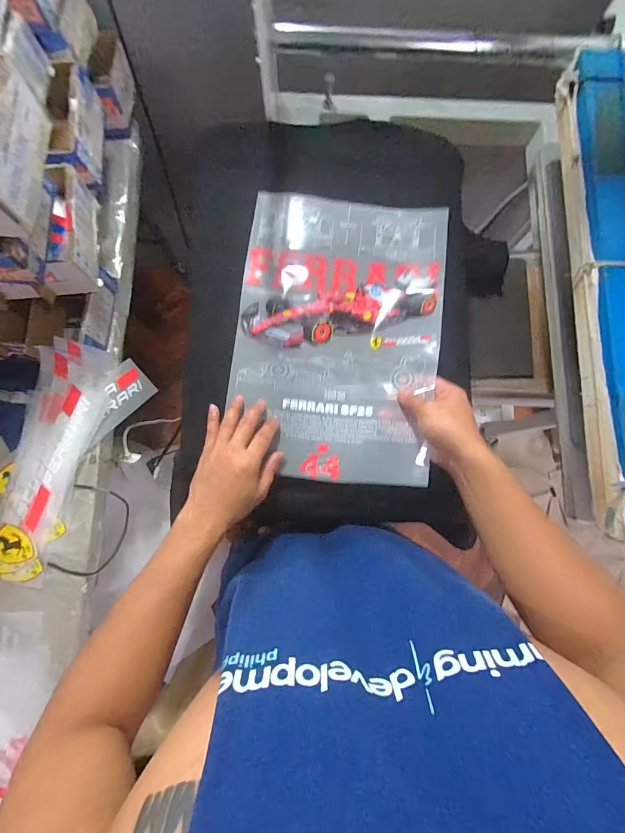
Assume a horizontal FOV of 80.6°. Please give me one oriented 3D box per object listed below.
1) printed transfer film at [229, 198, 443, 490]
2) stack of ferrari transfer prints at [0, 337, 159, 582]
[{"bbox_3d":[0.035,-0.126,0.519,0.280,0.051,0.414,7,81,-1],"label":"printed transfer film"},{"bbox_3d":[-0.442,0.072,0.625,0.136,0.108,0.407,23,81,1],"label":"stack of ferrari transfer prints"}]

